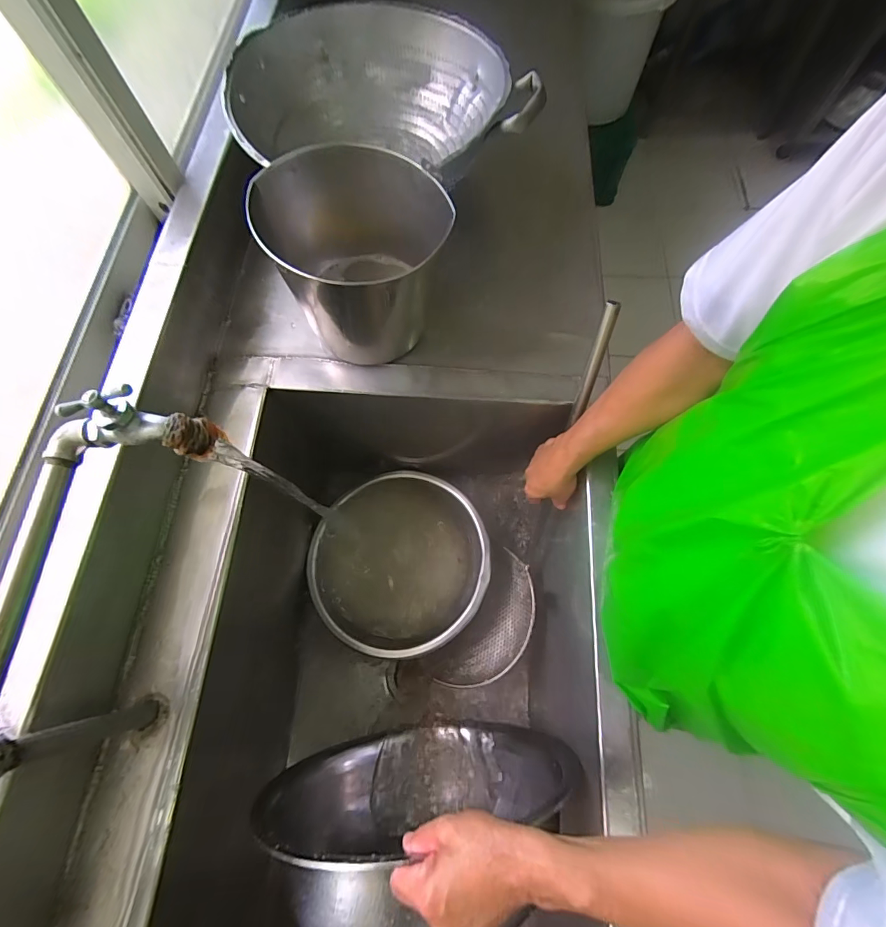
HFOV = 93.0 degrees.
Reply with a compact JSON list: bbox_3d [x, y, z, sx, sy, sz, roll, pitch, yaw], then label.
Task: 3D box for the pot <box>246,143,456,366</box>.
[{"bbox_3d":[-0.106,-0.276,0.572,0.204,0.212,0.180,-28,72,-8],"label":"pot"}]

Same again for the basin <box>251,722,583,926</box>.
[{"bbox_3d":[-0.014,0.461,0.548,0.425,0.381,0.126,-8,70,-1],"label":"basin"}]

